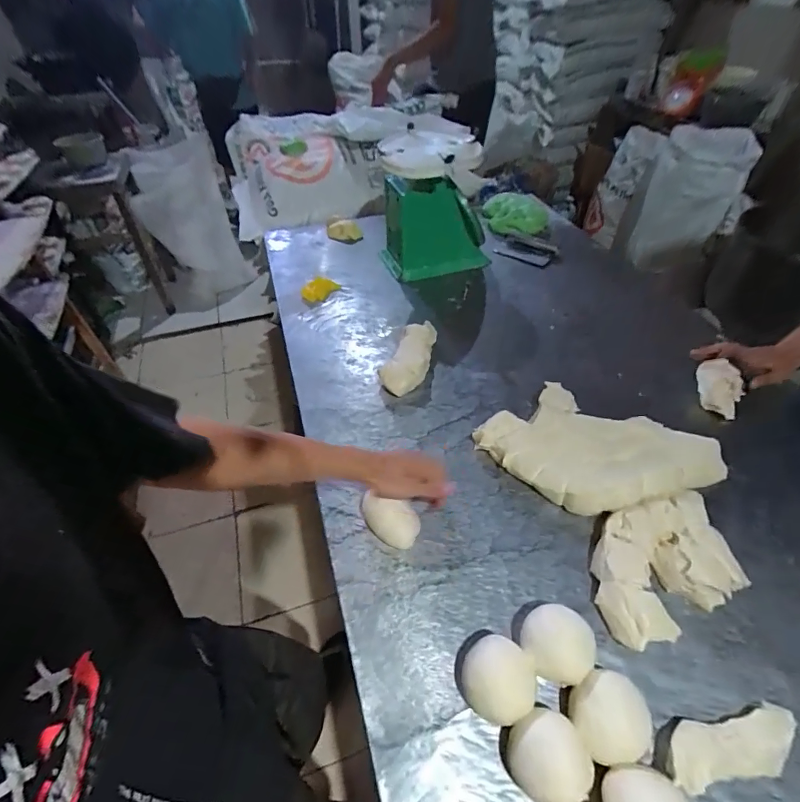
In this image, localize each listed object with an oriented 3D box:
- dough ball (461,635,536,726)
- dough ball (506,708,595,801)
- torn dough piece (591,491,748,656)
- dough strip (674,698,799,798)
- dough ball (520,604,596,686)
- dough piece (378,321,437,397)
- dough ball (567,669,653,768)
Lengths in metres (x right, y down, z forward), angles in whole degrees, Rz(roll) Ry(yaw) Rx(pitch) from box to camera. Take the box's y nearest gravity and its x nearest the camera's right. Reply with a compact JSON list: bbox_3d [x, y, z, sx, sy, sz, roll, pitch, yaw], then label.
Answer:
[{"bbox_3d":[0.104,0.300,0.453,0.073,0.052,0.072,-1,46,1],"label":"dough ball"},{"bbox_3d":[0.145,0.347,0.407,0.072,0.054,0.073,-1,46,1],"label":"dough ball"},{"bbox_3d":[0.327,0.209,0.534,0.190,0.047,0.141,-13,47,-11],"label":"torn dough piece"},{"bbox_3d":[0.334,0.345,0.421,0.152,0.034,0.050,-8,47,-6],"label":"dough strip"},{"bbox_3d":[0.174,0.275,0.474,0.078,0.047,0.074,-1,46,1],"label":"dough ball"},{"bbox_3d":[0.020,-0.087,0.814,0.079,0.052,0.173,13,48,13],"label":"dough piece"},{"bbox_3d":[0.216,0.325,0.435,0.078,0.047,0.077,-1,46,1],"label":"dough ball"}]

